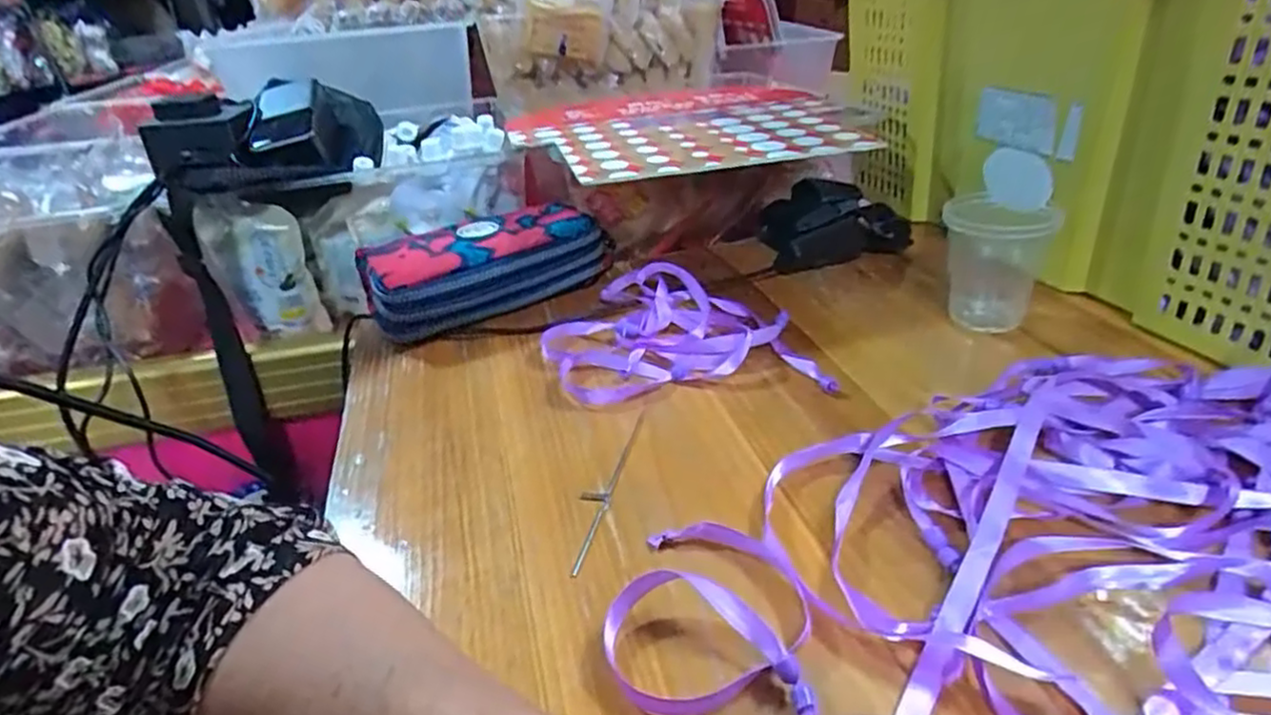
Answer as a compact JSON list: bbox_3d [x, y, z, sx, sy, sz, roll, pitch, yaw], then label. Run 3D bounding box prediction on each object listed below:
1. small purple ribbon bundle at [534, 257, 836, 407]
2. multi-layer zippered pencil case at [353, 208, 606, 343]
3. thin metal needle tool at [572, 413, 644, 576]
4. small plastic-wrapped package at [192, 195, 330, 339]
[{"bbox_3d":[0.022,-0.021,0.460,0.164,0.028,0.137,-6,30,-3],"label":"small purple ribbon bundle"},{"bbox_3d":[-0.114,-0.070,0.535,0.179,0.059,0.079,-22,33,-18],"label":"multi-layer zippered pencil case"},{"bbox_3d":[-0.016,0.062,0.352,0.016,0.004,0.122,6,32,16],"label":"thin metal needle tool"},{"bbox_3d":[-0.311,-0.075,0.579,0.078,0.122,0.024,-2,30,3],"label":"small plastic-wrapped package"}]

